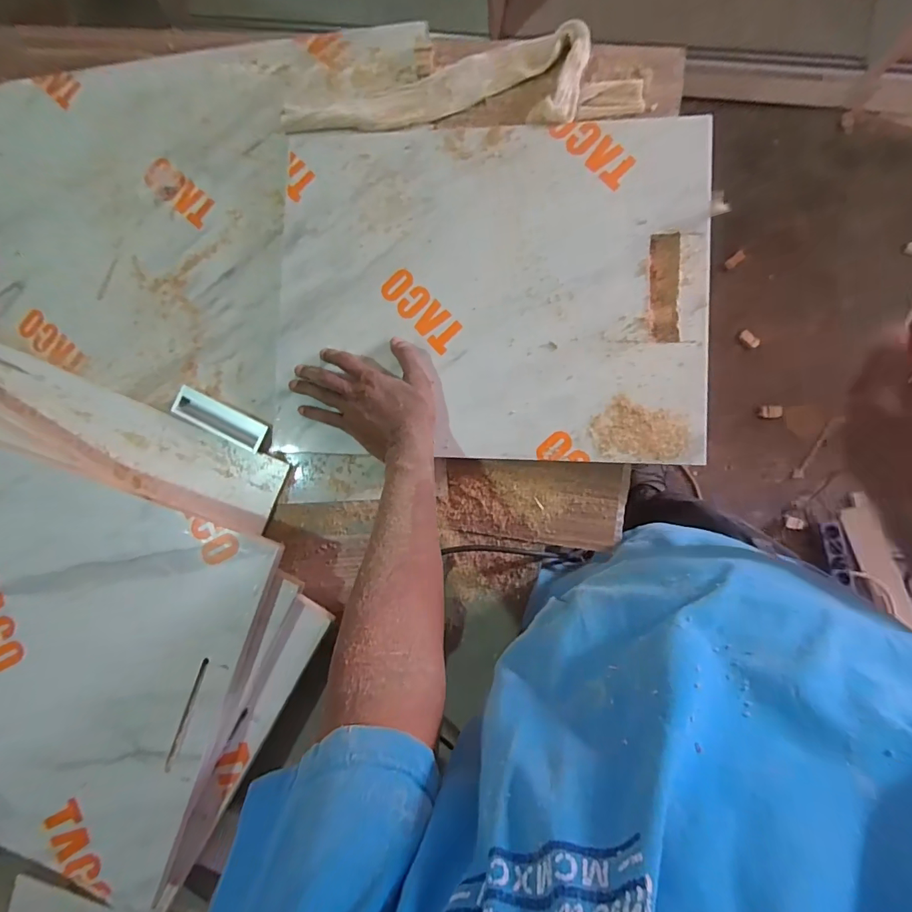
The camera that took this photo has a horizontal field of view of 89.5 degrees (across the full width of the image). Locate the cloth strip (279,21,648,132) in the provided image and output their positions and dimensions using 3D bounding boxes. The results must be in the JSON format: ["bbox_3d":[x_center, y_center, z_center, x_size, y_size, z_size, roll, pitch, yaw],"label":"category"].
[{"bbox_3d":[-0.001,-0.428,0.553,0.431,0.023,0.113,-9,86,6],"label":"cloth strip"}]

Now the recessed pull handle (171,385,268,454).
[{"bbox_3d":[-0.293,-0.044,0.575,0.125,0.014,0.038,26,90,7],"label":"recessed pull handle"}]

